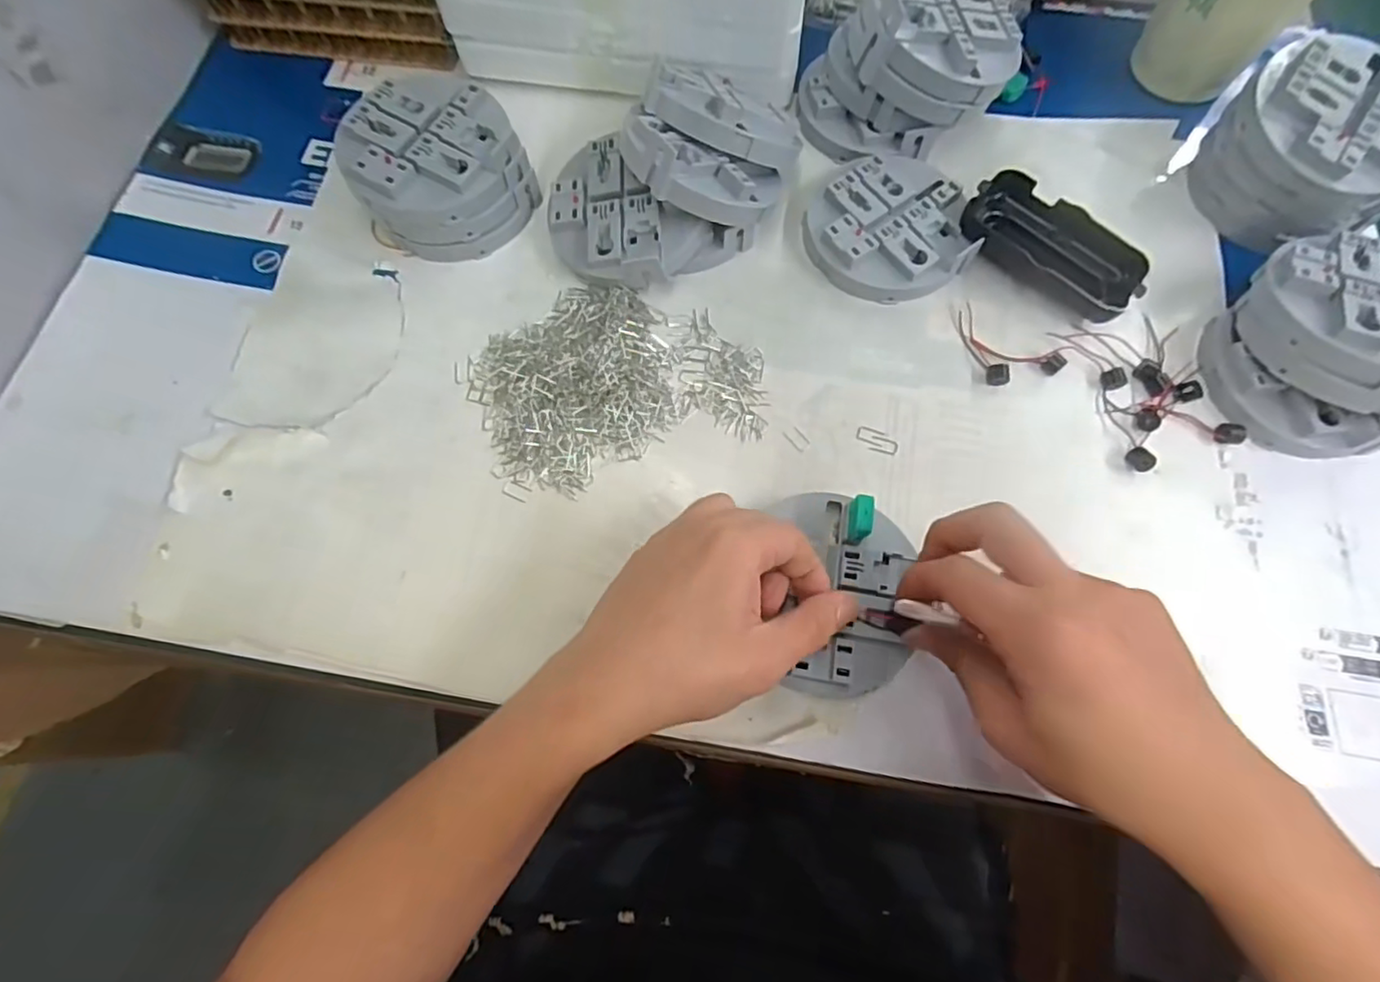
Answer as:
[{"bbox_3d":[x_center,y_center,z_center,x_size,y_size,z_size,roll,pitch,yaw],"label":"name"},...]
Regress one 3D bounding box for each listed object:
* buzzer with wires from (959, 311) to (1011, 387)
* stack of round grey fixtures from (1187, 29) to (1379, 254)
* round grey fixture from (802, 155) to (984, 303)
[{"bbox_3d":[0.178,-0.088,0.379,0.014,0.009,0.052,-21,69,-6],"label":"buzzer with wires"},{"bbox_3d":[0.379,-0.206,0.380,0.099,0.078,0.101,-29,73,-9],"label":"stack of round grey fixtures"},{"bbox_3d":[0.125,-0.169,0.401,0.095,0.025,0.095,0,71,1],"label":"round grey fixture"}]

